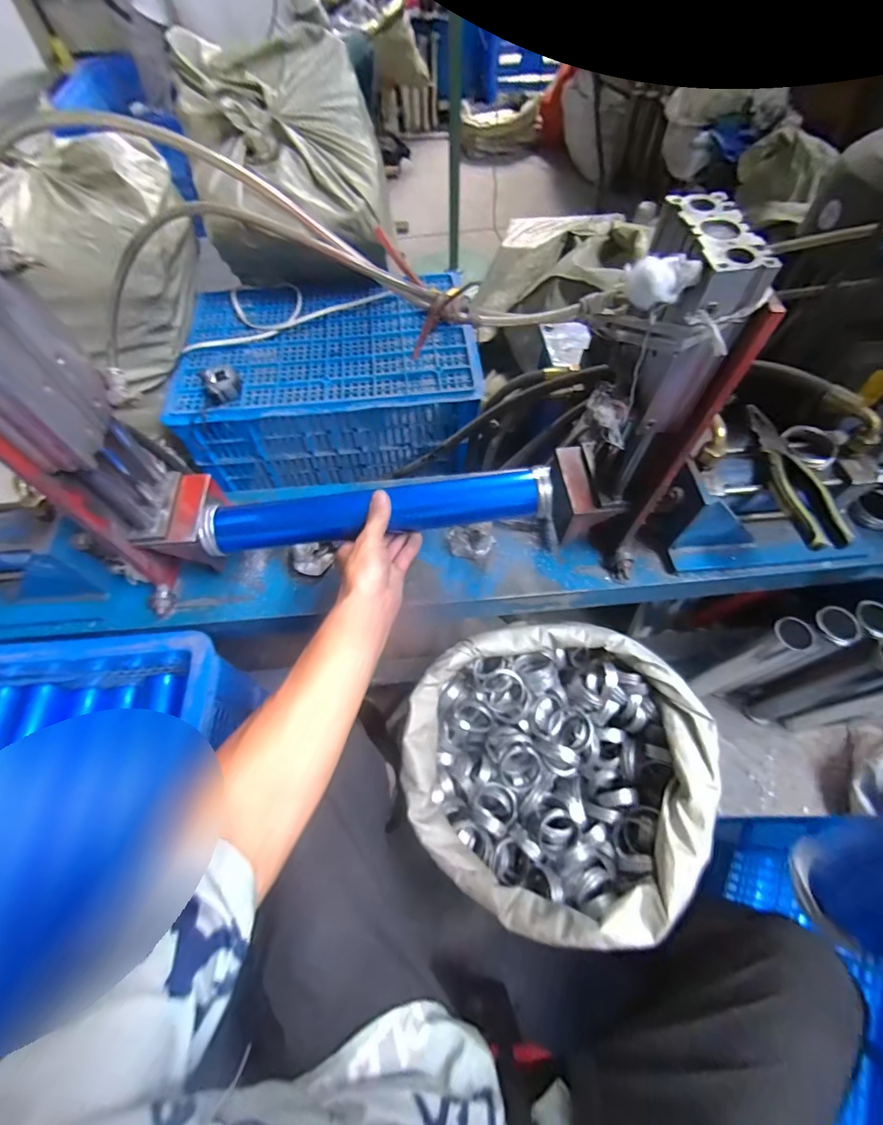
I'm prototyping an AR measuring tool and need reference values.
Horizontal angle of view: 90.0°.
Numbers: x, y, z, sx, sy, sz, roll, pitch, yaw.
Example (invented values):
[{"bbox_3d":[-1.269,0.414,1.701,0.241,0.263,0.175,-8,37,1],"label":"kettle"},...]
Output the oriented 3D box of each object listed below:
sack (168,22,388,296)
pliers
[{"bbox_3d":[-0.296,-0.763,0.885,0.330,0.328,0.313,-6,61,-1],"label":"sack"},{"bbox_3d":[0.387,-0.099,0.496,0.046,0.026,0.188,-11,61,-3],"label":"pliers"}]

